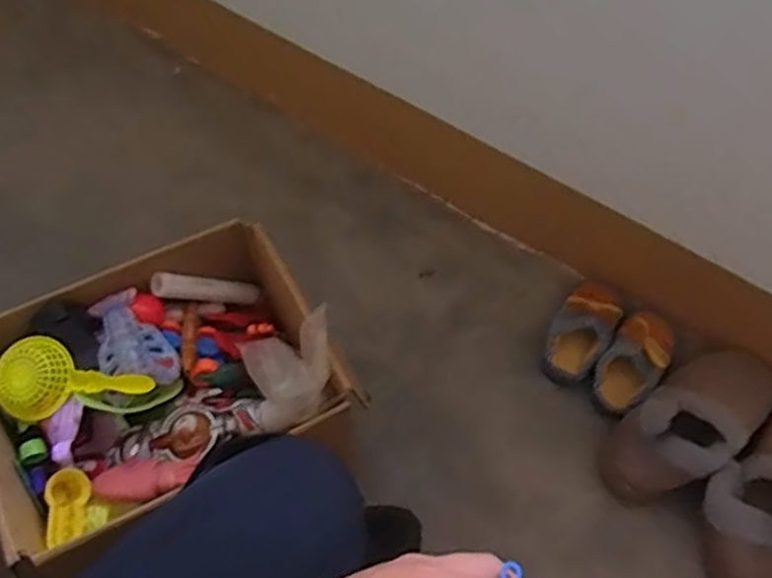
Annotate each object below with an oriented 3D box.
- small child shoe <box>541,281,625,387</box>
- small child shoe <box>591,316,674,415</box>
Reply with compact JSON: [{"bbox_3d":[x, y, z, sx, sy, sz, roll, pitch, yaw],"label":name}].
[{"bbox_3d":[0.283,0.054,1.016,0.080,0.085,0.170,28,63,14],"label":"small child shoe"},{"bbox_3d":[0.351,0.094,0.987,0.076,0.079,0.178,34,64,17],"label":"small child shoe"}]

